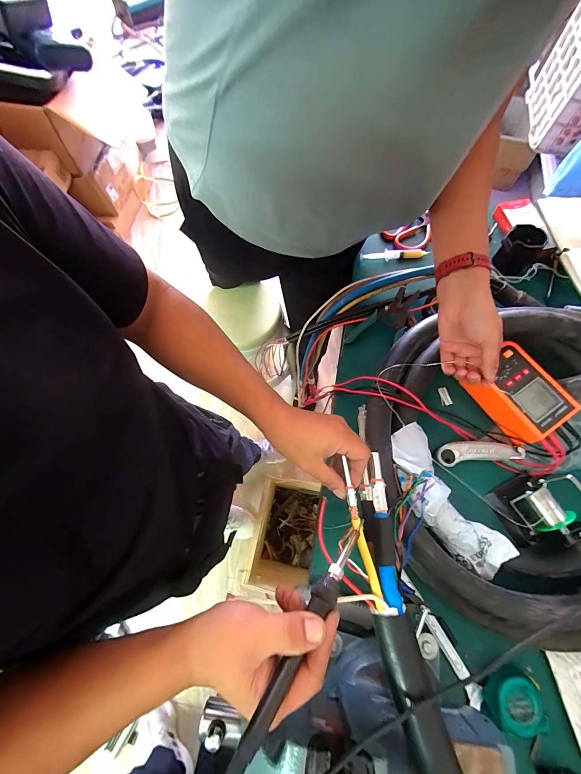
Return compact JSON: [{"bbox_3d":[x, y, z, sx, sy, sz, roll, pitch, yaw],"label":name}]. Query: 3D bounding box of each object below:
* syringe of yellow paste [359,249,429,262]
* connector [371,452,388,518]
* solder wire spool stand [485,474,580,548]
[{"bbox_3d":[0.225,-0.287,0.670,0.143,0.017,0.012,-2,70,-1],"label":"syringe of yellow paste"},{"bbox_3d":[0.105,0.116,0.366,0.015,0.011,0.074,3,70,1],"label":"connector"},{"bbox_3d":[0.367,0.187,0.461,0.085,0.086,0.088,-22,71,-8],"label":"solder wire spool stand"}]

